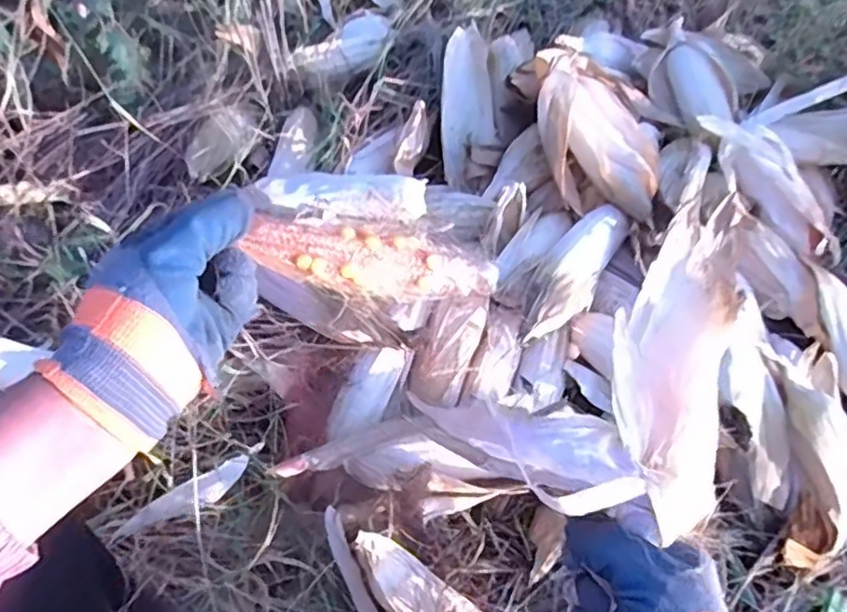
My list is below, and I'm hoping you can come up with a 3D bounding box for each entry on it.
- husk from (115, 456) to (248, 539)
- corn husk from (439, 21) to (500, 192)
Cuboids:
[{"bbox_3d":[-0.207,0.169,0.572,0.026,0.017,0.125,44,40,21],"label":"husk"},{"bbox_3d":[0.063,-0.276,0.895,0.078,0.034,0.234,5,77,2],"label":"corn husk"}]

